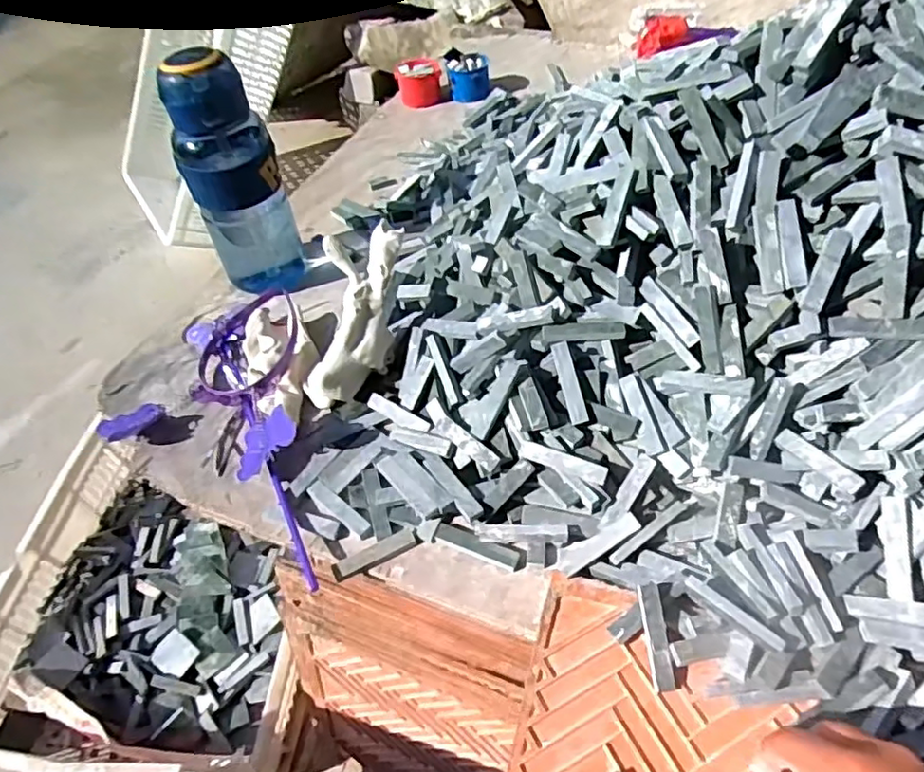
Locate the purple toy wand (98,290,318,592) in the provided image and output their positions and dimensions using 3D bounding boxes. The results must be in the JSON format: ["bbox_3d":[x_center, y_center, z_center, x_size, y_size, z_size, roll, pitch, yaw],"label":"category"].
[{"bbox_3d":[-0.219,0.032,0.526,0.176,0.034,0.305,-11,50,-4],"label":"purple toy wand"}]

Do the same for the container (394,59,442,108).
[{"bbox_3d":[-0.062,-0.435,0.903,0.062,0.048,0.058,-3,50,3],"label":"container"}]

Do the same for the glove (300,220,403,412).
[{"bbox_3d":[-0.091,-0.057,0.526,0.063,0.056,0.160,18,98,20],"label":"glove"}]

